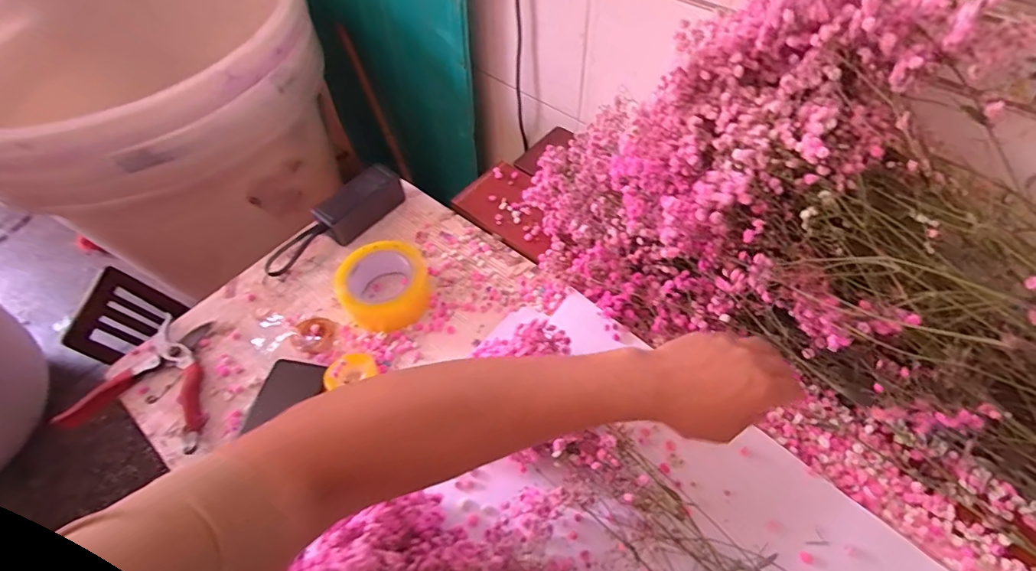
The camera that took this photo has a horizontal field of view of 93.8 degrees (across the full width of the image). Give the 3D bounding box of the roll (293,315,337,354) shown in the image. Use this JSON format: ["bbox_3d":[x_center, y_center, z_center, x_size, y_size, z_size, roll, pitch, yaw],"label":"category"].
[{"bbox_3d":[-0.260,0.059,0.621,0.051,0.013,0.061,-21,57,-12],"label":"roll"}]

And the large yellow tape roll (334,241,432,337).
[{"bbox_3d":[-0.174,-0.004,0.636,0.112,0.062,0.114,-1,55,2],"label":"large yellow tape roll"}]

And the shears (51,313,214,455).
[{"bbox_3d":[-0.443,0.112,0.603,0.158,0.024,0.152,7,56,7],"label":"shears"}]

